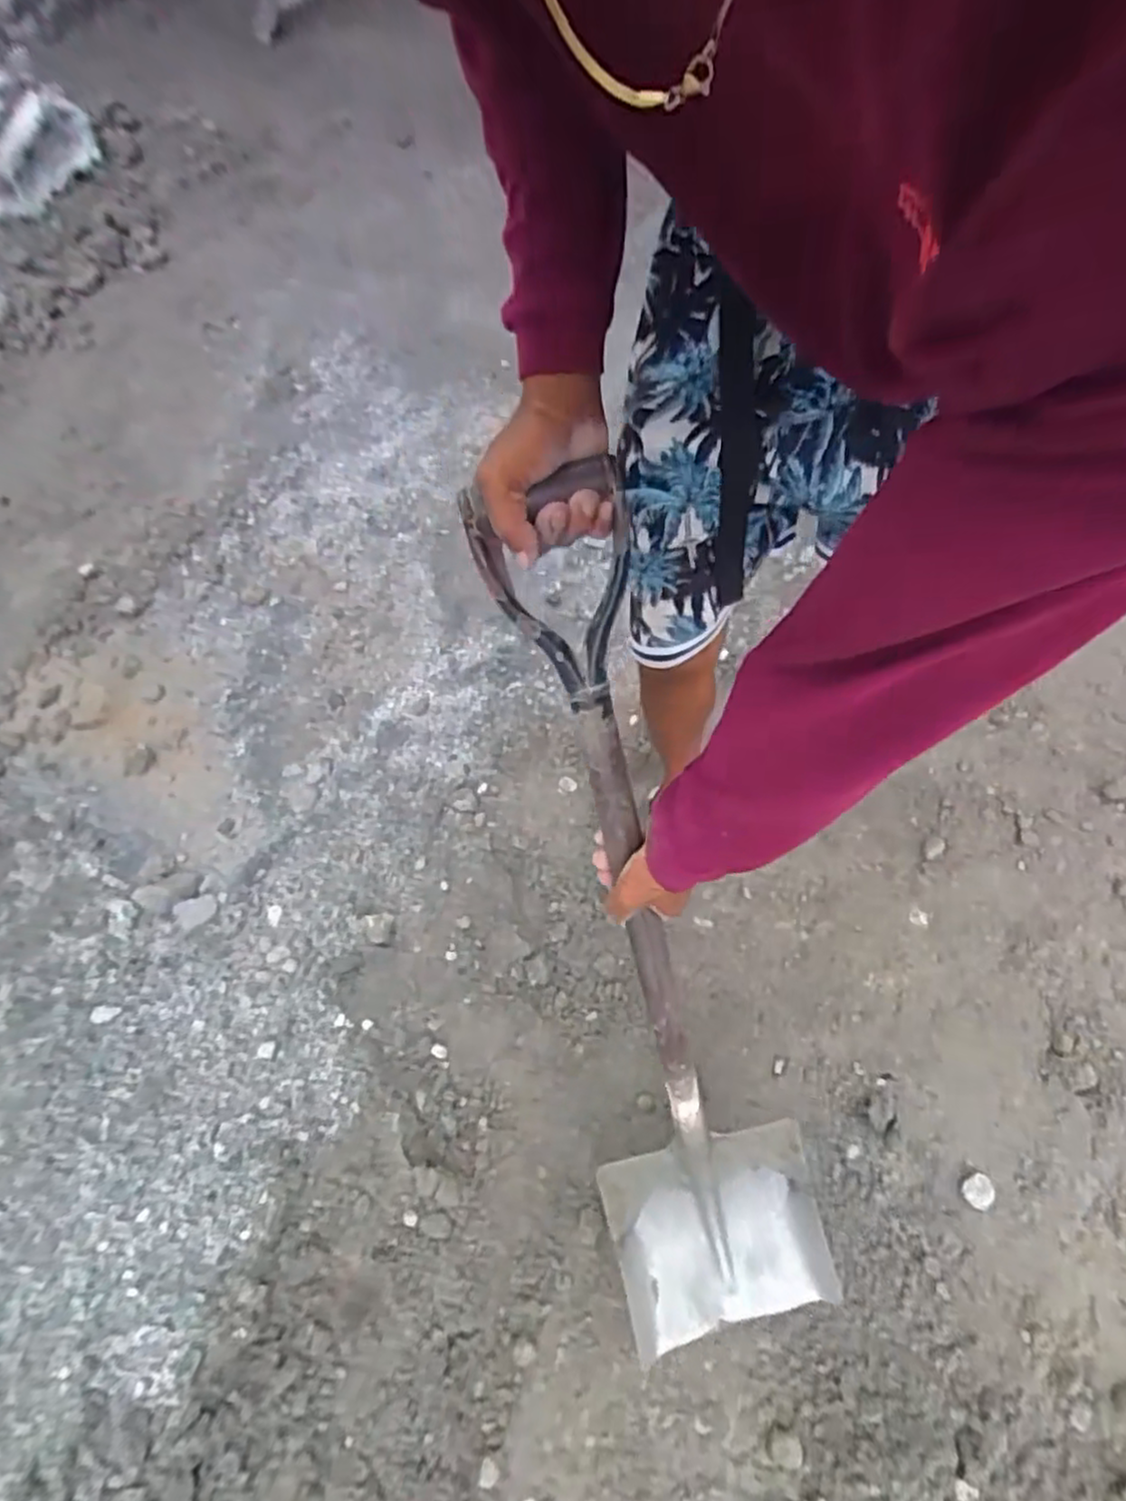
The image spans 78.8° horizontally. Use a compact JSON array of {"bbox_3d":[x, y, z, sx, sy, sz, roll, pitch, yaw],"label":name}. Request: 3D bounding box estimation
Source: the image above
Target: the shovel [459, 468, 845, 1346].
[{"bbox_3d":[0.107,0.229,0.635,0.222,0.922,0.092,-13,25,-3],"label":"shovel"}]

